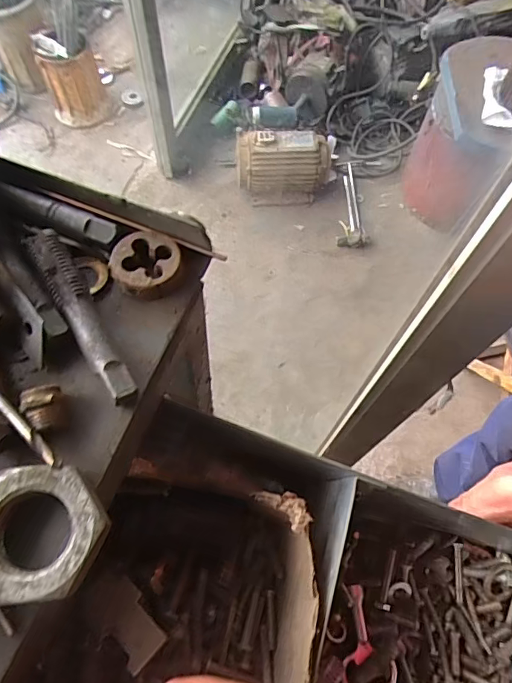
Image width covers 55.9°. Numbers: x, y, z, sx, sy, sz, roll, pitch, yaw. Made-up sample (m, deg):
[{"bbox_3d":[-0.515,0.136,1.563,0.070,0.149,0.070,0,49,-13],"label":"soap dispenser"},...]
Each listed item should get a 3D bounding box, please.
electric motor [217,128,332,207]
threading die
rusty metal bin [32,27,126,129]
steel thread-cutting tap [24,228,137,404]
[{"bbox_3d":[0.068,-0.502,1.382,0.294,0.179,0.152,3,65,-1],"label":"electric motor"},{"bbox_3d":[-0.047,-0.033,0.206,0.029,0.010,0.029,1,65,-2],"label":"threading die"},{"bbox_3d":[-0.543,-0.808,1.469,0.197,0.219,0.166,-15,67,-10],"label":"rusty metal bin"},{"bbox_3d":[-0.069,-0.012,0.187,0.013,0.008,0.081,-30,70,-15],"label":"steel thread-cutting tap"}]

